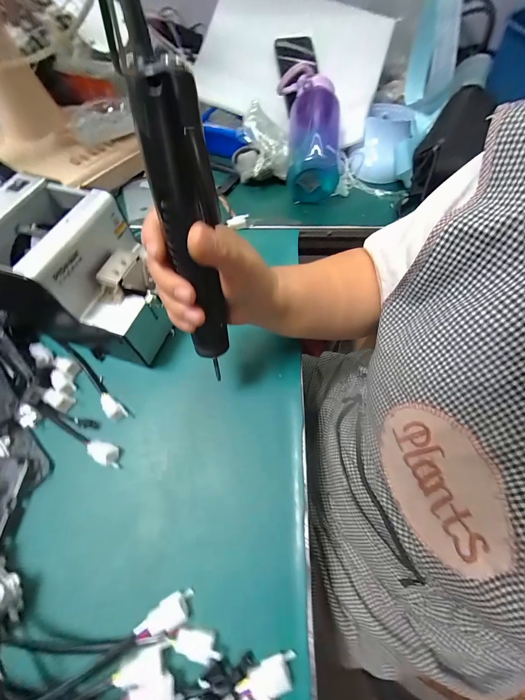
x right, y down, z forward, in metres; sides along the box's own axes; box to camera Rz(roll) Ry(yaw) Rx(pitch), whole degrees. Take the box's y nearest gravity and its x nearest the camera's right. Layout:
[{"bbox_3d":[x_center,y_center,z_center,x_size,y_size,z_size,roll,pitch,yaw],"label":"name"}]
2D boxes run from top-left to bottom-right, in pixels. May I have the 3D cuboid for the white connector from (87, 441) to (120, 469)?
[{"bbox_3d":[-0.168,0.111,0.304,0.035,0.017,0.021,14,64,8],"label":"white connector"}]

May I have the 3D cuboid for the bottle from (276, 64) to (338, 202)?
[{"bbox_3d":[0.085,-0.372,0.483,0.100,0.098,0.201,0,77,0],"label":"bottle"}]

